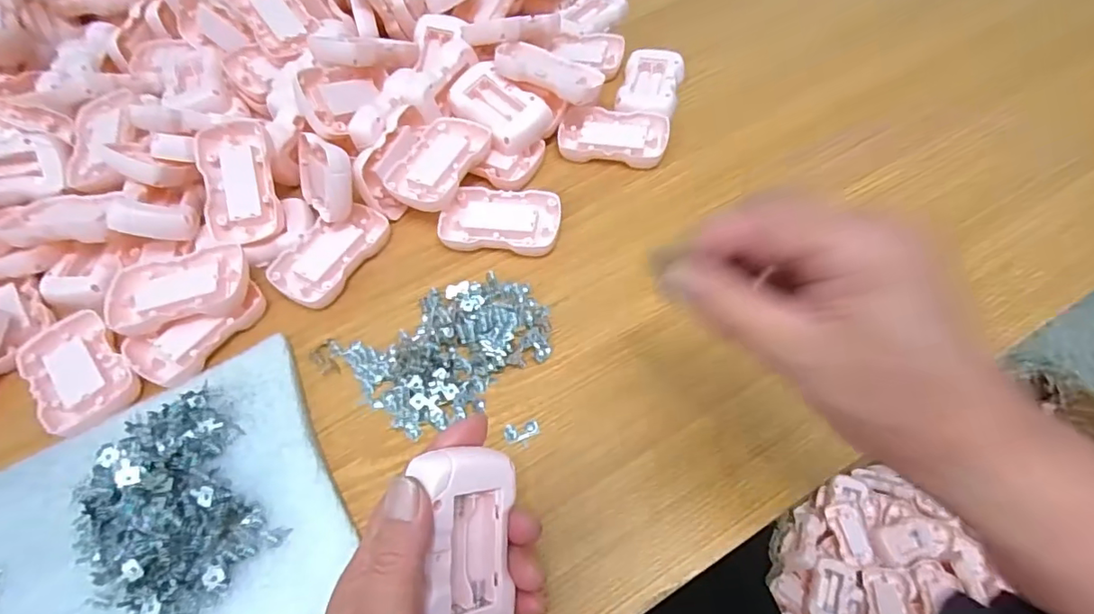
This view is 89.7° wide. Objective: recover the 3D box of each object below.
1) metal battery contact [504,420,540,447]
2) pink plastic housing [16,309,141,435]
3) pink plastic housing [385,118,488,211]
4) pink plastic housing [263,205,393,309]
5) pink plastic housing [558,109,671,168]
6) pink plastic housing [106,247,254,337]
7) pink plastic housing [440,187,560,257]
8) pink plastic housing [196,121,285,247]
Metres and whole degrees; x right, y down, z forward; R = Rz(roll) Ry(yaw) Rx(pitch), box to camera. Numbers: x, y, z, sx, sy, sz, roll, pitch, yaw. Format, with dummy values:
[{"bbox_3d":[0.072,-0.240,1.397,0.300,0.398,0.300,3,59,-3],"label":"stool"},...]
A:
[{"bbox_3d":[-0.015,0.076,0.328,0.021,0.006,0.015,-16,58,-5],"label":"metal battery contact"},{"bbox_3d":[-0.313,0.041,0.365,0.084,0.015,0.054,37,67,24],"label":"pink plastic housing"},{"bbox_3d":[-0.083,-0.112,0.429,0.052,0.019,0.088,18,61,15],"label":"pink plastic housing"},{"bbox_3d":[-0.160,-0.041,0.405,0.051,0.012,0.086,26,63,20],"label":"pink plastic housing"},{"bbox_3d":[0.055,-0.142,0.456,0.087,0.010,0.054,11,59,11],"label":"pink plastic housing"},{"bbox_3d":[-0.251,-0.012,0.380,0.090,0.025,0.059,-17,58,-6],"label":"pink plastic housing"},{"bbox_3d":[-0.035,-0.065,0.413,0.087,0.010,0.056,4,58,7],"label":"pink plastic housing"},{"bbox_3d":[-0.228,-0.090,0.407,0.052,0.013,0.090,-8,90,1],"label":"pink plastic housing"}]

